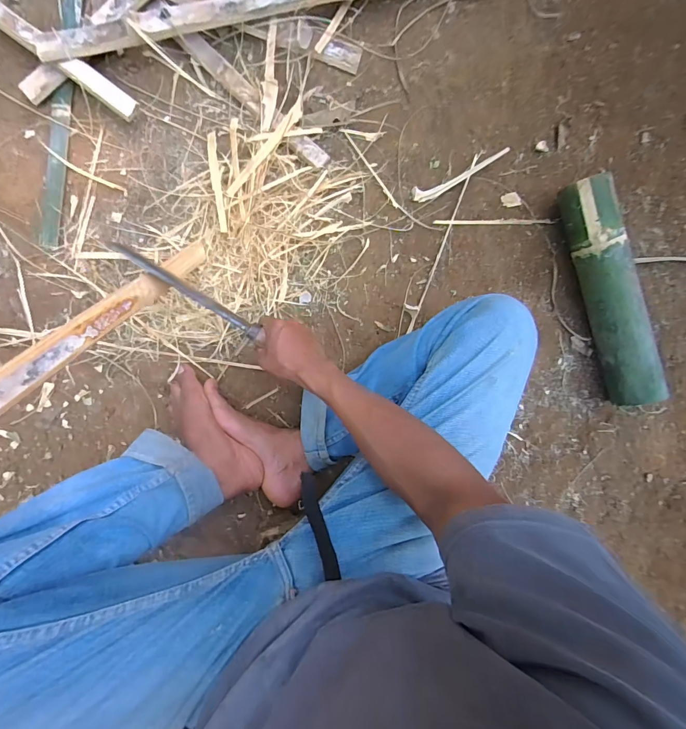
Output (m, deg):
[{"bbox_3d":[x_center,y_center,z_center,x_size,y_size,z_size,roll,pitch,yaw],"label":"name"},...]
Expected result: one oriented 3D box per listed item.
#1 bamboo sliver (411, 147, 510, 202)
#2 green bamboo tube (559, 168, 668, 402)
[{"bbox_3d":[0.204,-0.327,0.656,0.184,0.007,0.026,-26,96,-1],"label":"bamboo sliver"},{"bbox_3d":[0.445,-0.119,0.627,0.065,0.078,0.374,-15,96,-2],"label":"green bamboo tube"}]

